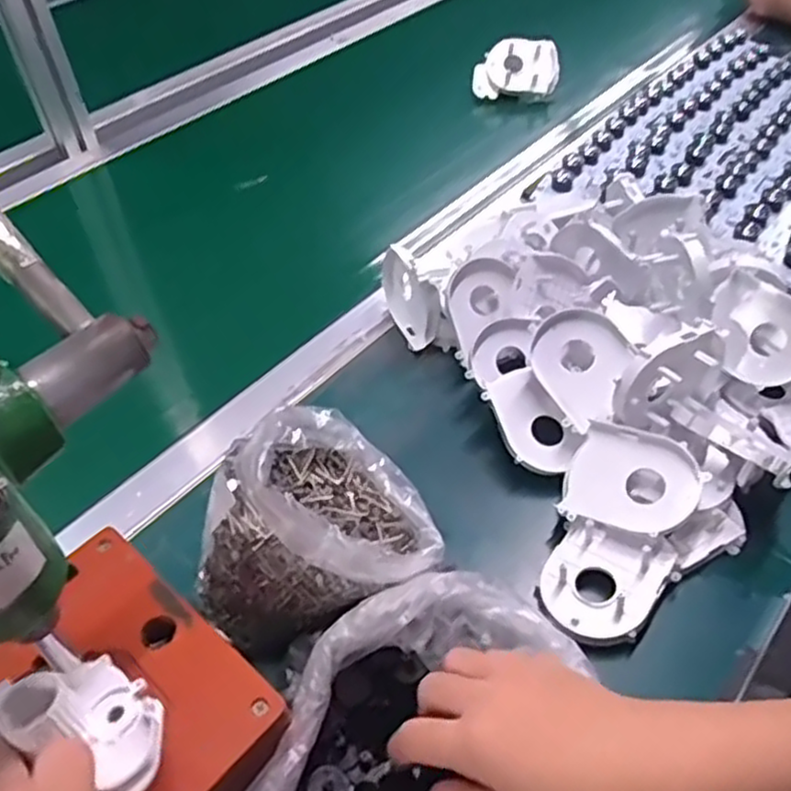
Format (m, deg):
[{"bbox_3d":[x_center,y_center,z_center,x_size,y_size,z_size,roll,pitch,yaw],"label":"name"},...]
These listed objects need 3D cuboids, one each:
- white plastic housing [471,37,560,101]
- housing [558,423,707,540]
[{"bbox_3d":[0.147,-0.400,0.889,0.101,0.064,0.032,0,15,8],"label":"white plastic housing"},{"bbox_3d":[0.153,0.055,0.464,0.080,0.019,0.068,15,68,34],"label":"housing"}]

